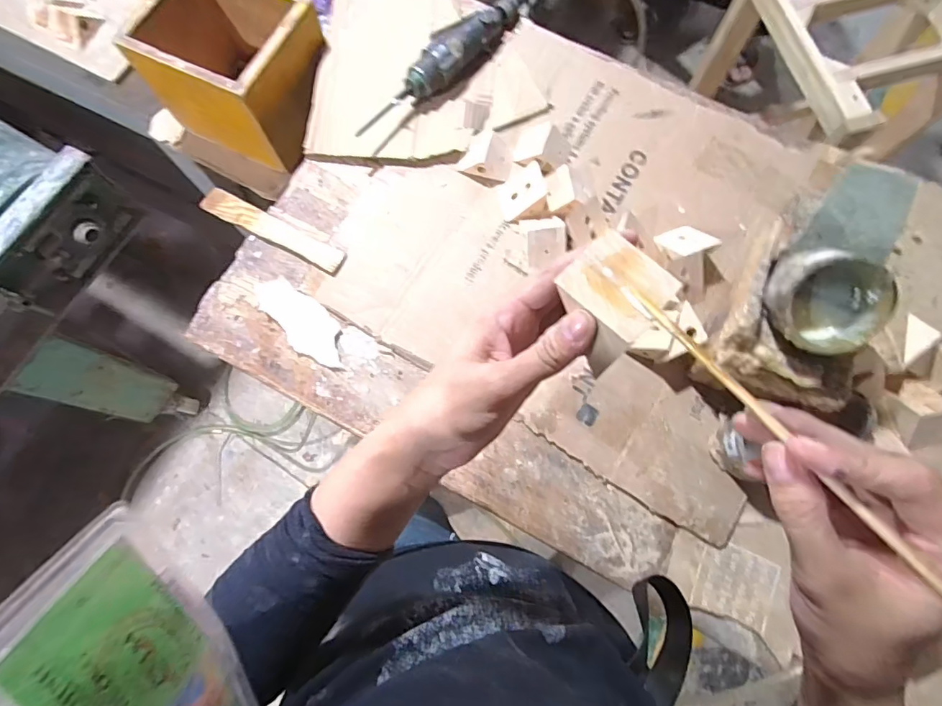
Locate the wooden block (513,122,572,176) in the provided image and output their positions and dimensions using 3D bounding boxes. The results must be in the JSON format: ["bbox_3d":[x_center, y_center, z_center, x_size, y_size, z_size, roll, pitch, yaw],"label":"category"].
[{"bbox_3d":[0.096,-0.275,0.655,0.070,0.033,0.064,17,77,5],"label":"wooden block"}]

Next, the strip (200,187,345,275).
[{"bbox_3d":[-0.270,-0.168,0.661,0.218,0.011,0.038,27,78,7],"label":"strip"}]

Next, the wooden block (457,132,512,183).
[{"bbox_3d":[0.024,-0.263,0.647,0.064,0.026,0.062,21,78,6],"label":"wooden block"}]

